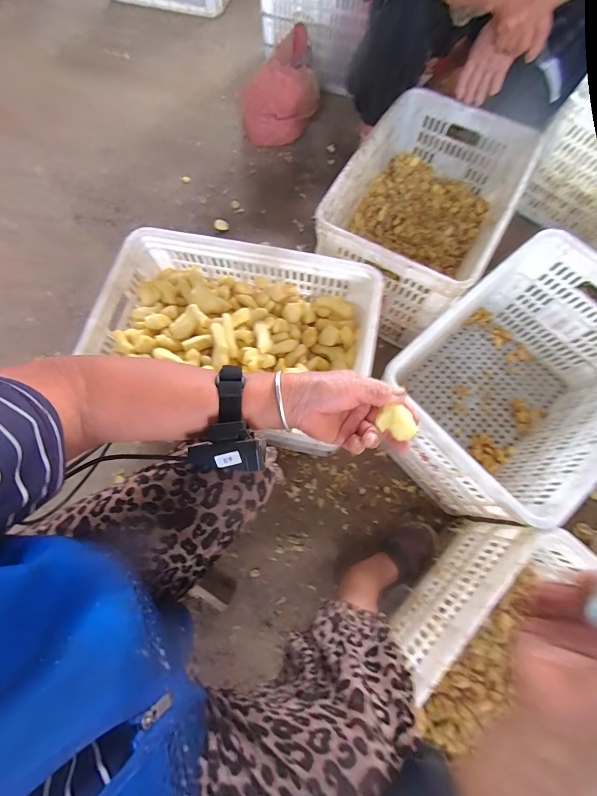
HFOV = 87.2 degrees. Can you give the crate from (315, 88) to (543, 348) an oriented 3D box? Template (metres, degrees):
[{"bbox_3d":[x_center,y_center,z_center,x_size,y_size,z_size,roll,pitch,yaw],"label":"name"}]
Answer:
[{"bbox_3d":[0.294,-0.451,0.802,0.360,0.234,0.536,28,72,6],"label":"crate"}]

